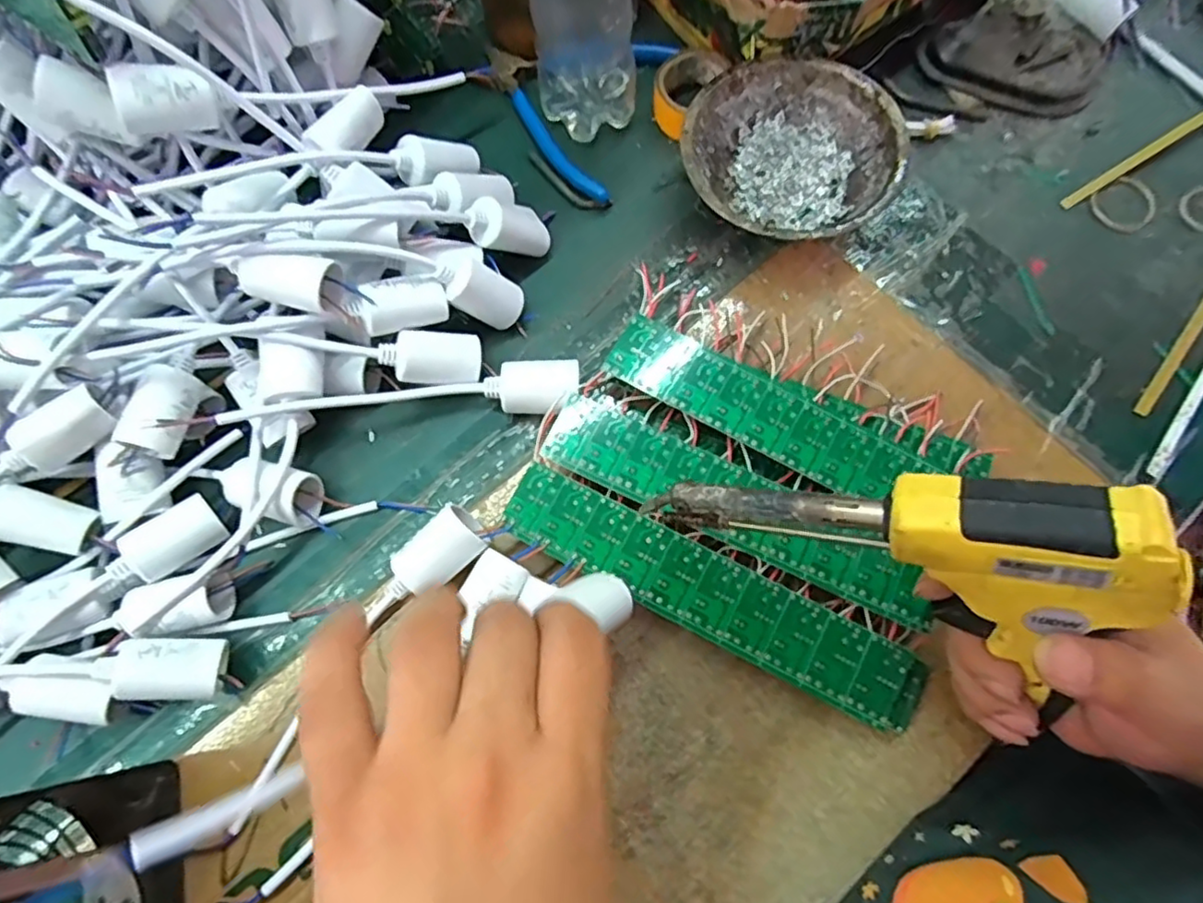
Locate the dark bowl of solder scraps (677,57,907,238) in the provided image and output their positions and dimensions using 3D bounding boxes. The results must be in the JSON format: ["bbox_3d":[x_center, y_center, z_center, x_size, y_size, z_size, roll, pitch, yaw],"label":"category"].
[{"bbox_3d":[0.111,-0.174,0.398,0.123,0.040,0.121,-1,73,2],"label":"dark bowl of solder scraps"}]

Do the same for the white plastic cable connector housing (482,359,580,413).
[{"bbox_3d":[-0.038,-0.034,0.372,0.052,0.024,0.029,-5,72,0],"label":"white plastic cable connector housing"}]

